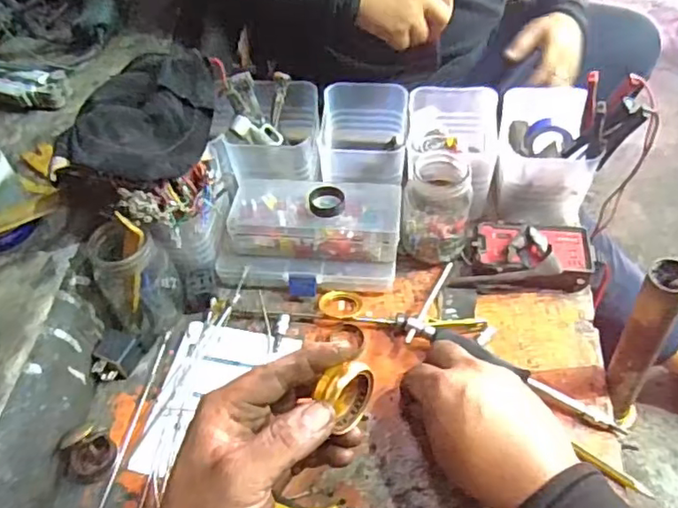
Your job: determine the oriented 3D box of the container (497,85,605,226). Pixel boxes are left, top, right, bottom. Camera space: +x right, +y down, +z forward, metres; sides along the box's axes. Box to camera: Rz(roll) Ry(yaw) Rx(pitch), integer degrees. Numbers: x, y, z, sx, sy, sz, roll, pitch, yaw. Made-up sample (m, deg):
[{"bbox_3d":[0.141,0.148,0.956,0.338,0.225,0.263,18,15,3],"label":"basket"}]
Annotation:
[{"bbox_3d":[0.207,-0.101,0.614,0.087,0.079,0.131,5,53,7],"label":"container"}]

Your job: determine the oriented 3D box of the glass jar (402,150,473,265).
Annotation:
[{"bbox_3d":[0.096,-0.048,0.572,0.063,0.094,0.076,9,54,10],"label":"glass jar"}]

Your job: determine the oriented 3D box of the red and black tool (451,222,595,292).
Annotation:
[{"bbox_3d":[0.179,0.000,0.571,0.134,0.035,0.067,1,53,4],"label":"red and black tool"}]

